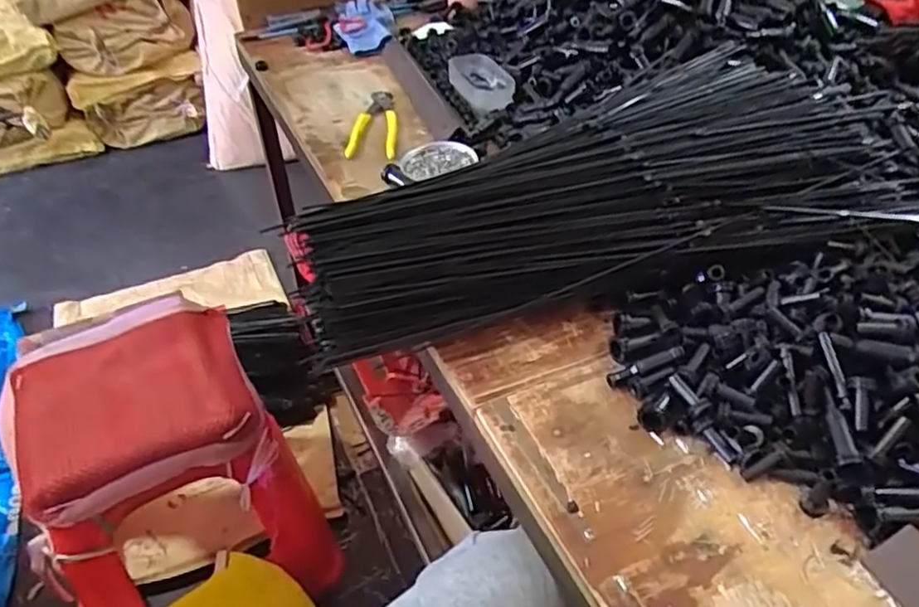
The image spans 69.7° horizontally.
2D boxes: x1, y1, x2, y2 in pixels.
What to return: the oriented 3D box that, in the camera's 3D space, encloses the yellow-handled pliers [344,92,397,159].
[{"bbox_3d":[-0.116,-0.251,0.884,0.061,0.020,0.168,-2,43,-1],"label":"yellow-handled pliers"}]

